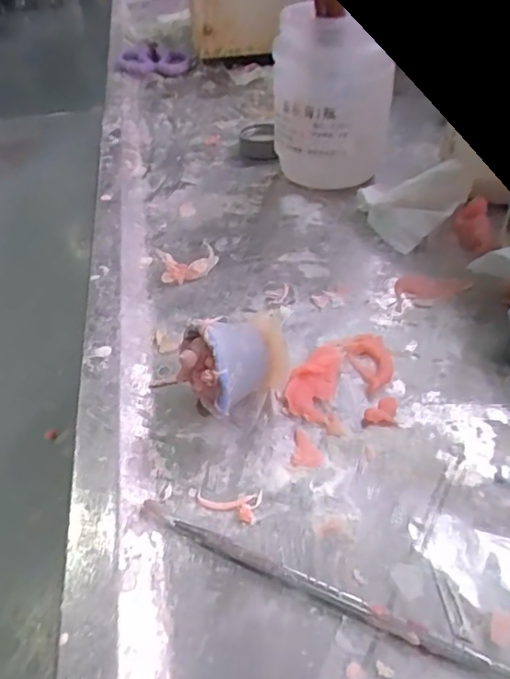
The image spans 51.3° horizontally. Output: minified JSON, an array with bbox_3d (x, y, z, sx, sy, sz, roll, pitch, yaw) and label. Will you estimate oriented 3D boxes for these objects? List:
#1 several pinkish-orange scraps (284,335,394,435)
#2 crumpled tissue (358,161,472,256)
[{"bbox_3d":[0.044,0.017,0.263,0.038,0.006,0.068,25,46,26],"label":"several pinkish-orange scraps"},{"bbox_3d":[0.101,-0.101,0.371,0.051,0.046,0.069,-21,45,-23],"label":"crumpled tissue"}]

